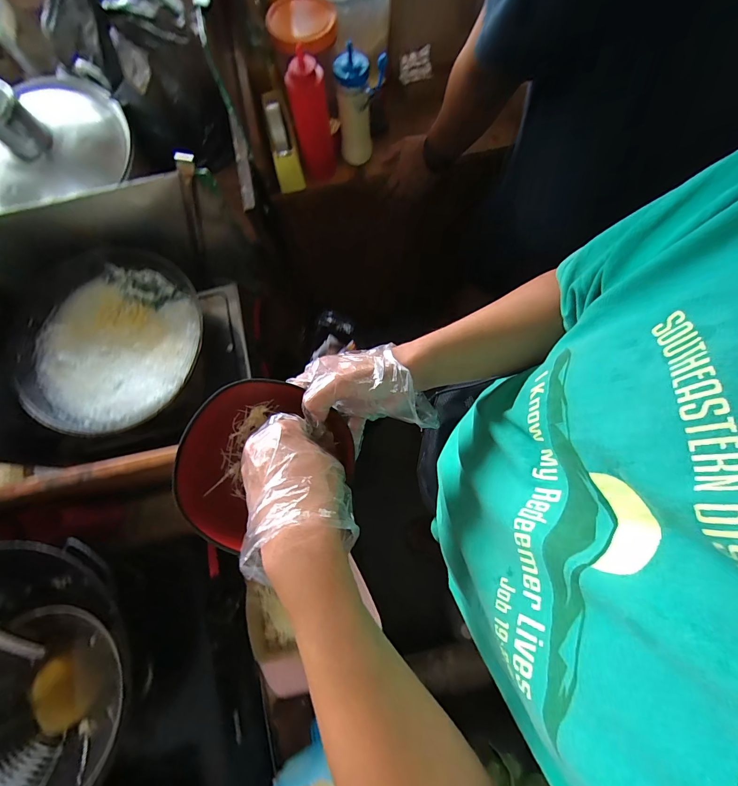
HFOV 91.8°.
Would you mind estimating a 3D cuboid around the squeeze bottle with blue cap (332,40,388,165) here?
[{"bbox_3d":[-0.018,-0.552,0.715,0.092,0.222,0.063,20,78,6],"label":"squeeze bottle with blue cap"}]

